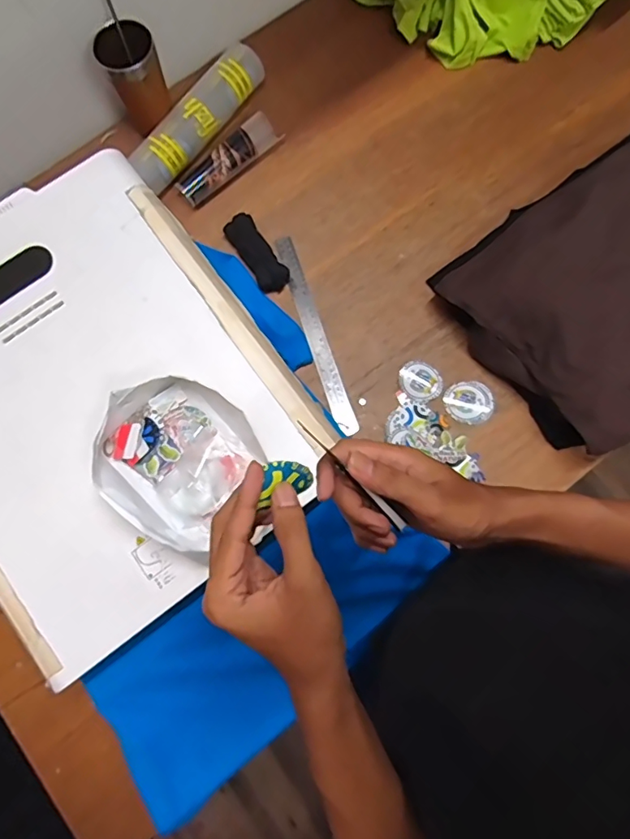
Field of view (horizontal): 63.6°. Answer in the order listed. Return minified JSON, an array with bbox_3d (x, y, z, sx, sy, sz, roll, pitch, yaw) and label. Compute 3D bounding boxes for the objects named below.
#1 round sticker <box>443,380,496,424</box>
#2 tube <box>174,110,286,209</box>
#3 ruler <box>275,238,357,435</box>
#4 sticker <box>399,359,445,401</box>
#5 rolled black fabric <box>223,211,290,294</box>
[{"bbox_3d":[0.225,-0.026,0.737,0.068,0.008,0.061,42,82,8],"label":"round sticker"},{"bbox_3d":[-0.132,-0.401,0.791,0.178,0.048,0.042,-40,81,-7],"label":"tube"},{"bbox_3d":[0.000,-0.130,0.763,0.025,0.005,0.320,-18,79,-2],"label":"ruler"},{"bbox_3d":[0.155,-0.057,0.745,0.065,0.008,0.055,43,82,8],"label":"sticker"},{"bbox_3d":[-0.088,-0.253,0.774,0.049,0.026,0.127,-32,80,-6],"label":"rolled black fabric"}]

